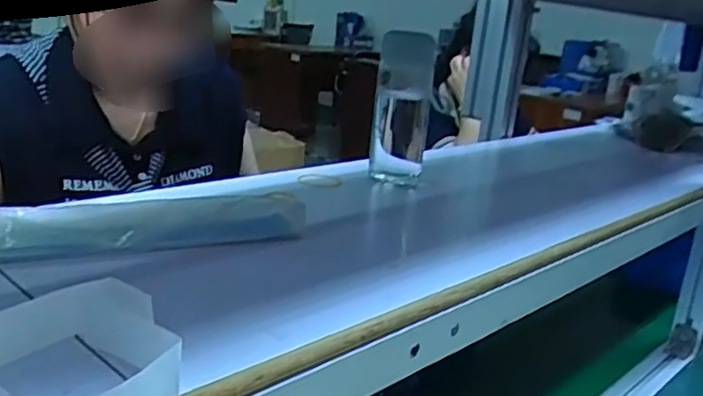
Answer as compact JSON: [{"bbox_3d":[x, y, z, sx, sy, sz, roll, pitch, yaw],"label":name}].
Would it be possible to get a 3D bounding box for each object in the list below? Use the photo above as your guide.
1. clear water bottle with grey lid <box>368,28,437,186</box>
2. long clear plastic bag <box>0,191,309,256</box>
[{"bbox_3d":[0.054,-0.094,0.730,0.061,0.155,0.050,7,16,4],"label":"clear water bottle with grey lid"},{"bbox_3d":[-0.187,0.020,0.495,0.329,0.032,0.067,-4,19,-31],"label":"long clear plastic bag"}]

